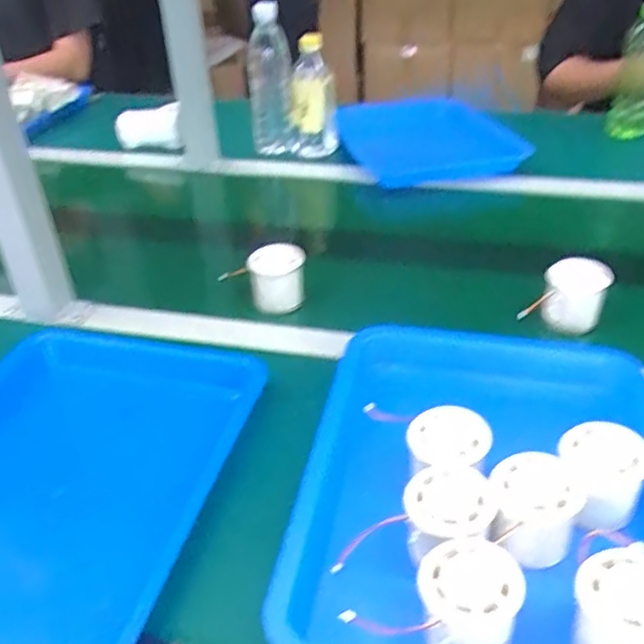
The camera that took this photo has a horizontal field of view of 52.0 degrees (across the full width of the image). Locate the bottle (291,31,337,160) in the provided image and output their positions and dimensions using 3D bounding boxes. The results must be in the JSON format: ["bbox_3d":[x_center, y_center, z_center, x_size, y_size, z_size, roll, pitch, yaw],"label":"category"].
[{"bbox_3d":[-0.016,-0.362,1.086,0.075,0.183,0.072,0,35,3],"label":"bottle"}]

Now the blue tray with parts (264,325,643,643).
[{"bbox_3d":[0.129,0.107,0.495,0.268,0.067,0.320,7,36,13],"label":"blue tray with parts"}]

